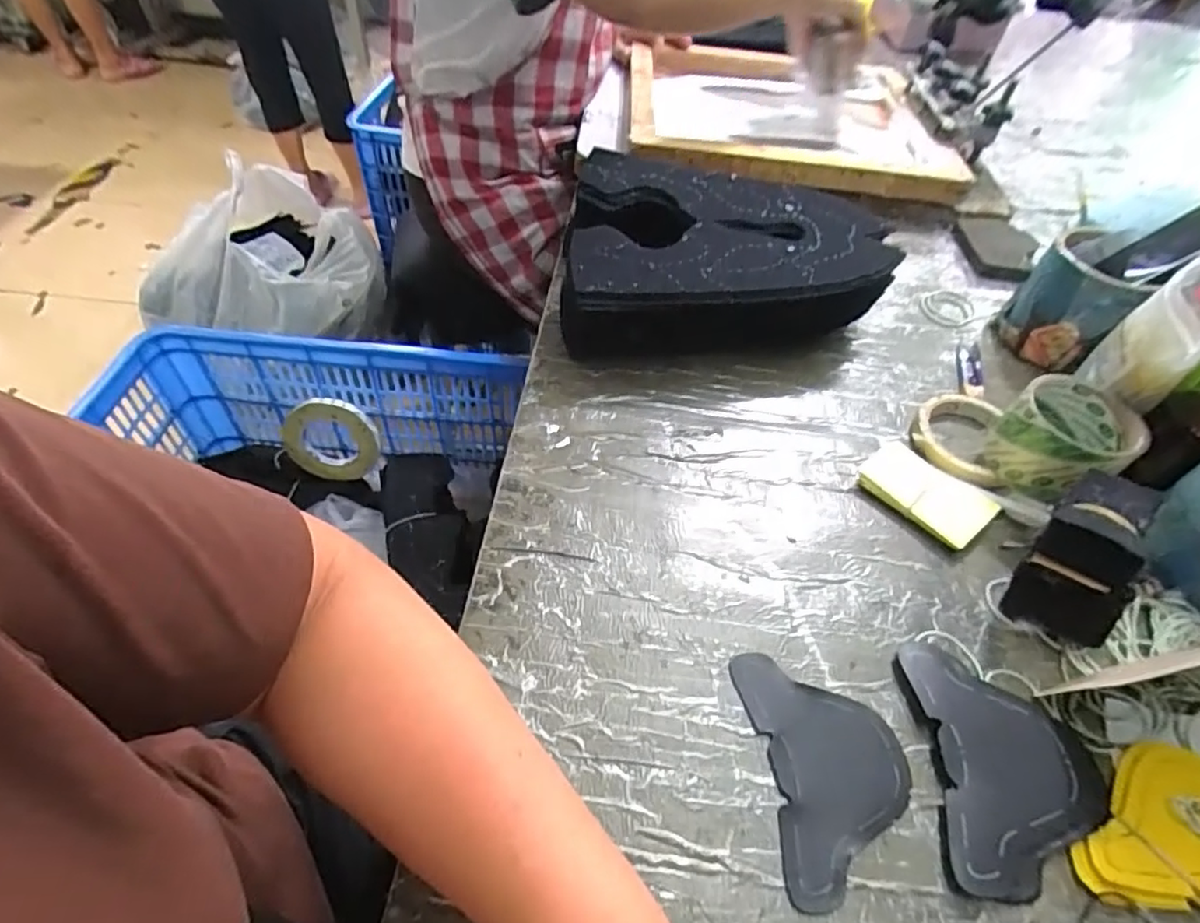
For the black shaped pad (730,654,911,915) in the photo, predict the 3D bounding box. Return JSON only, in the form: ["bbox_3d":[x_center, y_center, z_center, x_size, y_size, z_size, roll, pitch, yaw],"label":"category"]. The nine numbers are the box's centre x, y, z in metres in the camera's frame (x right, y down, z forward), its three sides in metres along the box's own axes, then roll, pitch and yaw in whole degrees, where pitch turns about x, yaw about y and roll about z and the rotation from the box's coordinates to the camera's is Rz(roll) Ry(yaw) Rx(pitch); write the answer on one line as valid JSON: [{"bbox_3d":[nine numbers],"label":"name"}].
[{"bbox_3d":[0.137,0.177,0.367,0.087,0.004,0.131,-3,50,-7],"label":"black shaped pad"}]

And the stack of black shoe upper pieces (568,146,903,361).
[{"bbox_3d":[0.109,-0.203,0.624,0.301,0.101,0.214,-6,50,-9],"label":"stack of black shoe upper pieces"}]

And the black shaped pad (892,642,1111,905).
[{"bbox_3d":[0.245,0.179,0.370,0.102,0.012,0.135,4,50,0],"label":"black shaped pad"}]

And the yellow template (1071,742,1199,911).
[{"bbox_3d":[0.339,0.210,0.352,0.137,0.012,0.095,12,46,10],"label":"yellow template"}]

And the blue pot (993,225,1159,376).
[{"bbox_3d":[0.459,-0.157,0.610,0.088,0.101,0.108,36,56,23],"label":"blue pot"}]

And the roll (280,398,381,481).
[{"bbox_3d":[-0.401,-0.032,0.938,0.122,0.141,0.034,-23,43,-6],"label":"roll"}]

